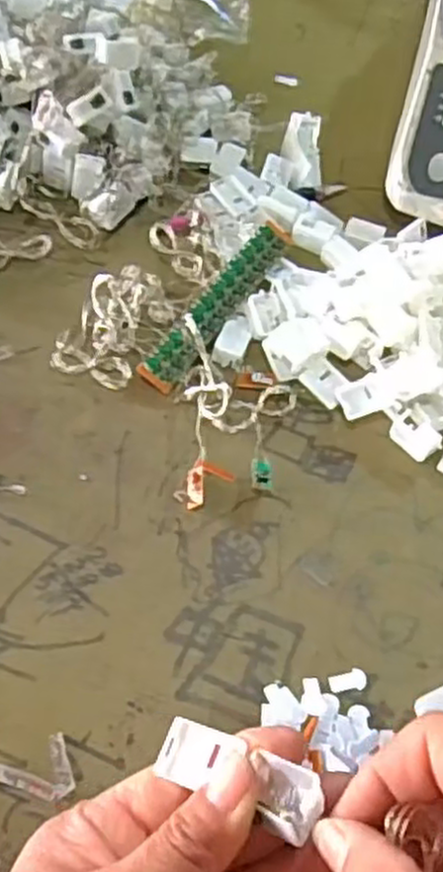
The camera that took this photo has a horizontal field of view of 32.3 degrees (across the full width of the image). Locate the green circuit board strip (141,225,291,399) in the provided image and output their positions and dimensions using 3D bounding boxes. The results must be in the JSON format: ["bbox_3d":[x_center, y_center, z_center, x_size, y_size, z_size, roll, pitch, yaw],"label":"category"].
[{"bbox_3d":[0.002,-0.081,0.451,0.023,0.009,0.137,42,72,-8],"label":"green circuit board strip"}]

